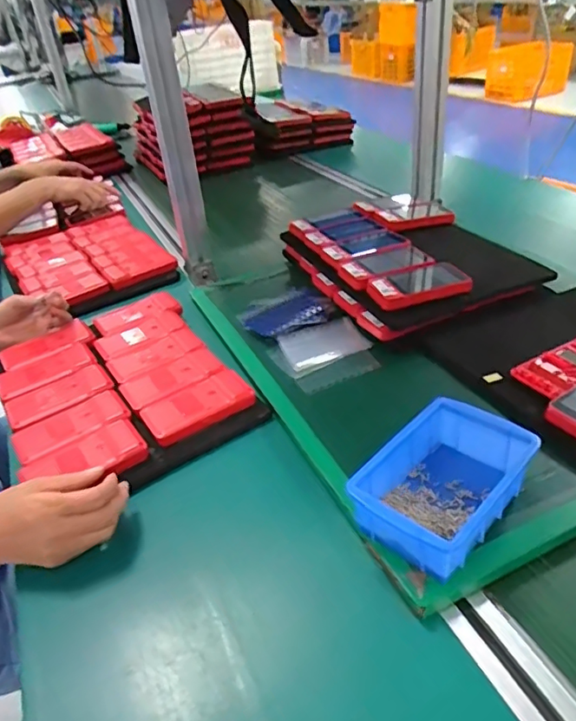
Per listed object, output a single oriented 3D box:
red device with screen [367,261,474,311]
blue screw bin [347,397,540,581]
[{"bbox_3d":[0.162,-0.095,0.688,0.122,0.013,0.055,-16,55,-12],"label":"red device with screen"},{"bbox_3d":[0.130,0.104,0.459,0.096,0.059,0.148,25,46,37],"label":"blue screw bin"}]

